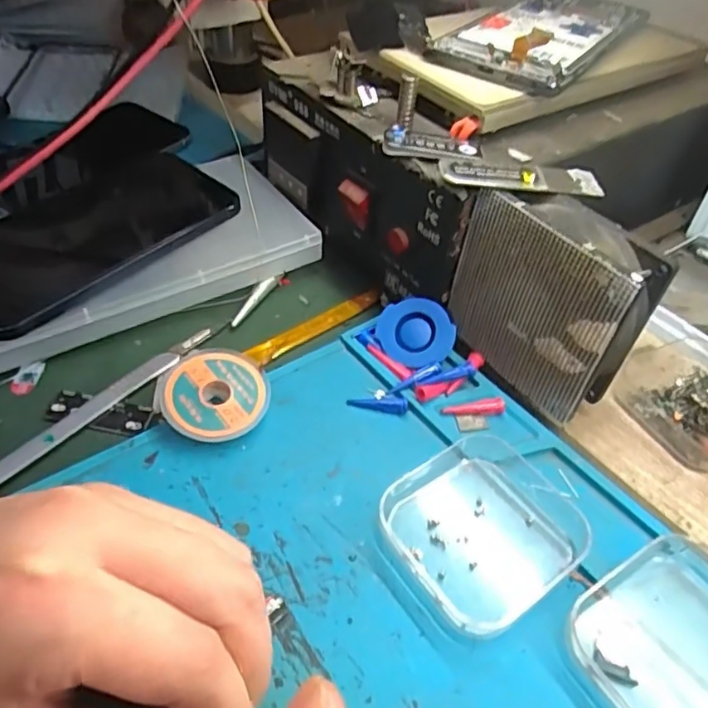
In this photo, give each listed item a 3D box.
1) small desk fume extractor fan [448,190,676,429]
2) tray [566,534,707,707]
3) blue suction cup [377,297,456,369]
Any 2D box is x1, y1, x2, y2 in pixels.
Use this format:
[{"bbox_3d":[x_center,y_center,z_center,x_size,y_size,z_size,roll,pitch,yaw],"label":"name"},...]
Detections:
[{"bbox_3d":[0.082,-0.020,0.265,0.026,0.085,0.078,-29,53,-30],"label":"small desk fume extractor fan"},{"bbox_3d":[0.115,0.097,0.201,0.074,0.017,0.063,-21,50,-24],"label":"tray"},{"bbox_3d":[0.030,-0.010,0.293,0.035,0.006,0.034,-3,79,17],"label":"blue suction cup"}]

